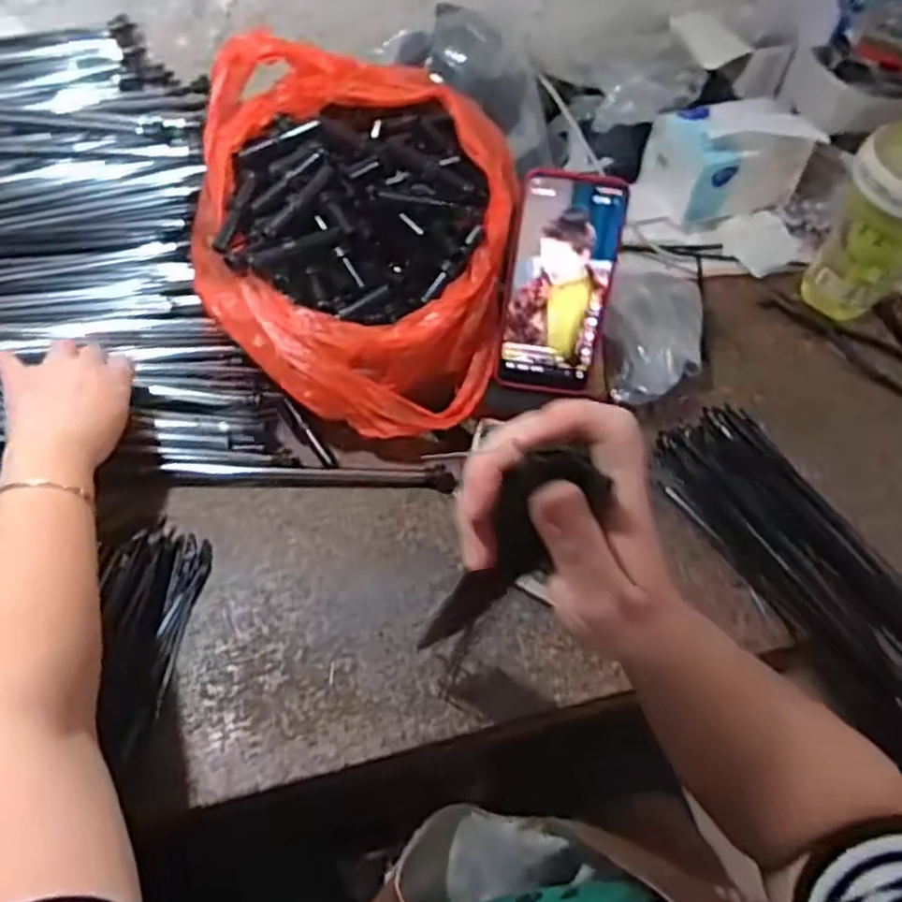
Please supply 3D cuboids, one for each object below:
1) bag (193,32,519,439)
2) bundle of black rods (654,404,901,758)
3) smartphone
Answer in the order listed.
[{"bbox_3d":[-0.081,-0.166,0.566,0.249,0.147,0.247,7,59,2],"label":"bag"},{"bbox_3d":[0.297,0.107,0.560,0.102,0.038,0.340,-27,64,-18],"label":"bundle of black rods"},{"bbox_3d":[0.081,-0.123,0.537,0.078,0.162,0.010,7,28,2],"label":"smartphone"}]

